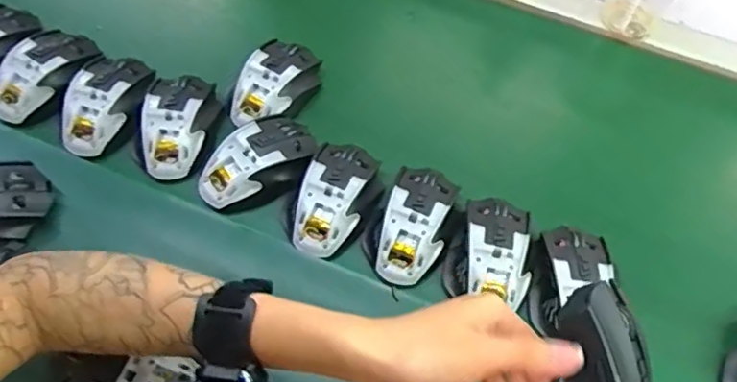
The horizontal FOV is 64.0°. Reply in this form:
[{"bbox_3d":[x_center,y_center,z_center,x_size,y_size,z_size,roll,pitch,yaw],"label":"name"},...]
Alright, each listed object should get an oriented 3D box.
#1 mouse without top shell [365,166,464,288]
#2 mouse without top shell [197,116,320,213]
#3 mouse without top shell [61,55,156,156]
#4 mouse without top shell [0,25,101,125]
[{"bbox_3d":[0.041,0.029,0.539,0.073,0.034,0.108,27,63,11],"label":"mouse without top shell"},{"bbox_3d":[-0.105,-0.026,0.563,0.114,0.039,0.071,-32,67,-19],"label":"mouse without top shell"},{"bbox_3d":[-0.264,-0.091,0.589,0.066,0.030,0.114,20,62,8],"label":"mouse without top shell"},{"bbox_3d":[-0.330,-0.120,0.604,0.077,0.030,0.114,18,61,7],"label":"mouse without top shell"}]

